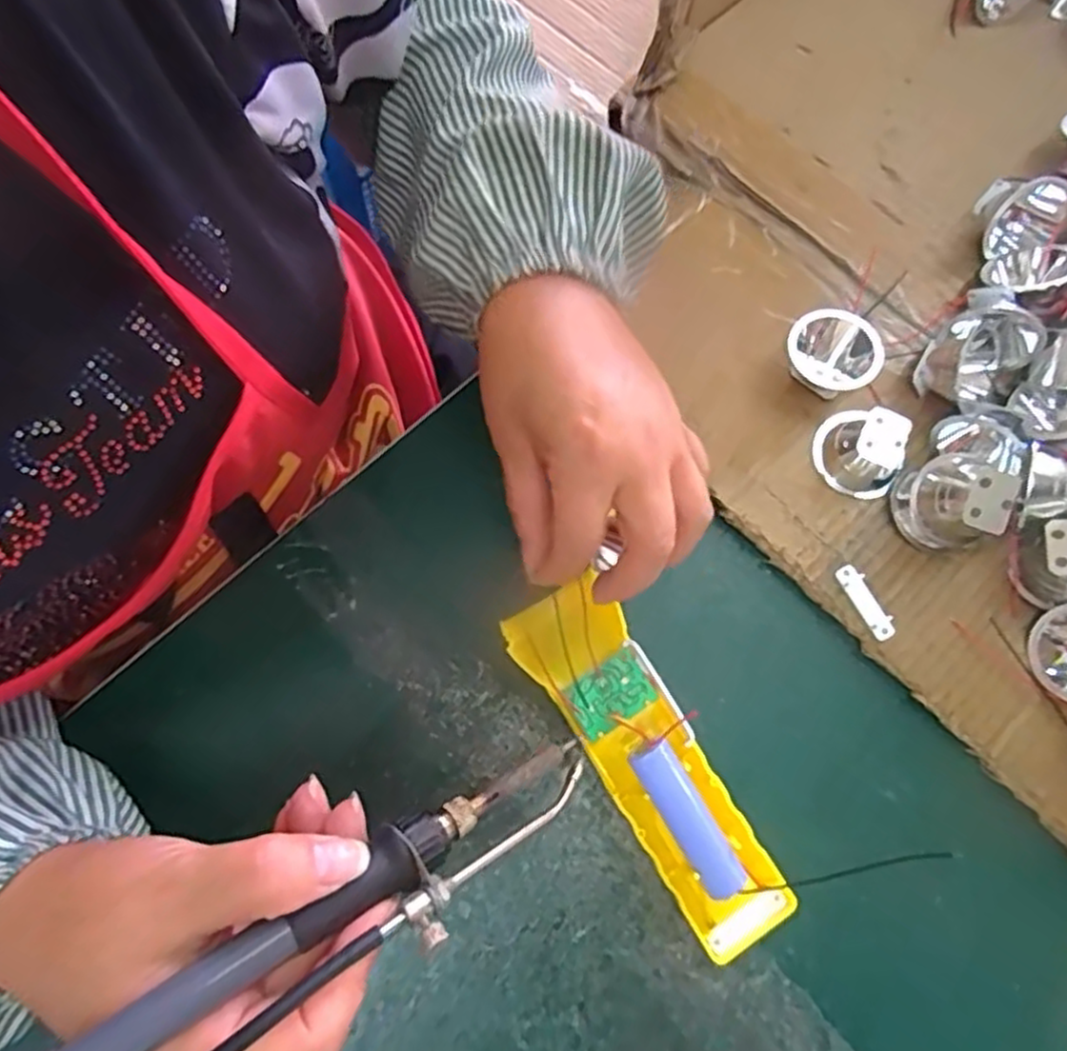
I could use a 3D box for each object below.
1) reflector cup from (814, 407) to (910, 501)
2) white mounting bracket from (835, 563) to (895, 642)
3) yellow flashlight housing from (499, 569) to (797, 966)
[{"bbox_3d":[0.159,-0.037,0.347,0.034,0.024,0.043,-40,78,-11],"label":"reflector cup"},{"bbox_3d":[0.154,0.036,0.336,0.011,0.006,0.038,-25,76,-7],"label":"white mounting bracket"},{"bbox_3d":[0.048,0.099,0.298,0.044,0.021,0.161,-31,82,-9],"label":"yellow flashlight housing"}]

